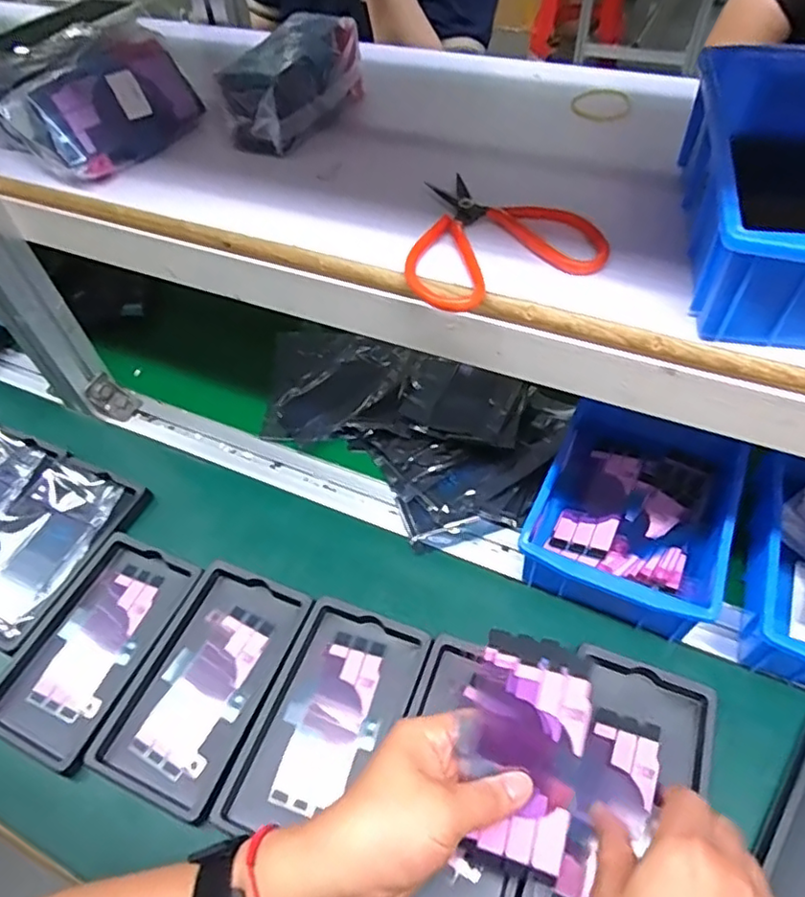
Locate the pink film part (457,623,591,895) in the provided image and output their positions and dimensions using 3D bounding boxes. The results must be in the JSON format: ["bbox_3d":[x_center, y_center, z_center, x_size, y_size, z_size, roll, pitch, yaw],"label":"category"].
[{"bbox_3d":[0.063,0.163,0.331,0.062,0.010,0.117,13,86,8],"label":"pink film part"}]

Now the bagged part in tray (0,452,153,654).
[{"bbox_3d":[-0.302,0.079,0.515,0.096,0.016,0.159,20,56,19],"label":"bagged part in tray"}]

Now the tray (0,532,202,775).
[{"bbox_3d":[-0.232,0.145,0.465,0.095,0.013,0.158,16,55,16],"label":"tray"}]

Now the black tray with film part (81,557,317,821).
[{"bbox_3d":[-0.140,0.165,0.441,0.096,0.014,0.158,16,55,16],"label":"black tray with film part"}]

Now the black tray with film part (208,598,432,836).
[{"bbox_3d":[-0.050,0.186,0.418,0.092,0.011,0.154,17,55,17],"label":"black tray with film part"}]

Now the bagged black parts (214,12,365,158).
[{"bbox_3d":[-0.081,-0.270,0.456,0.059,0.062,0.117,19,56,19],"label":"bagged black parts"}]

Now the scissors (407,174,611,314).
[{"bbox_3d":[0.049,-0.126,0.361,0.109,0.010,0.108,-2,52,3],"label":"scissors"}]

